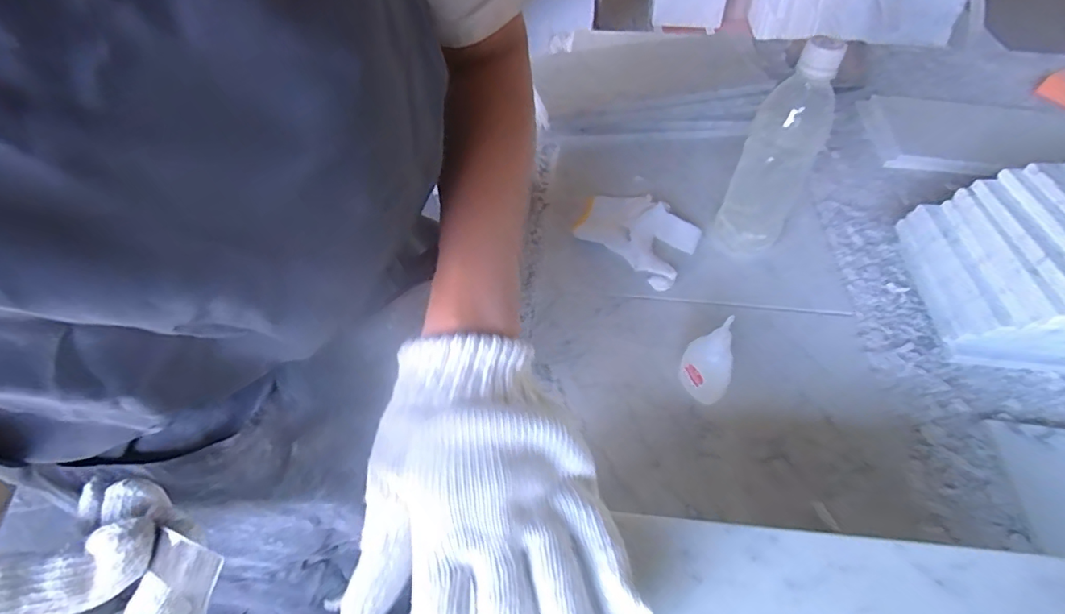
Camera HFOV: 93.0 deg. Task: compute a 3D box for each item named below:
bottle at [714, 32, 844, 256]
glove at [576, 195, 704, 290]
[{"bbox_3d":[0.233,-0.141,0.480,0.064,0.209,0.066,28,55,21],"label":"bottle"},{"bbox_3d":[0.113,-0.083,0.539,0.091,0.035,0.137,-35,58,-26],"label":"glove"}]

